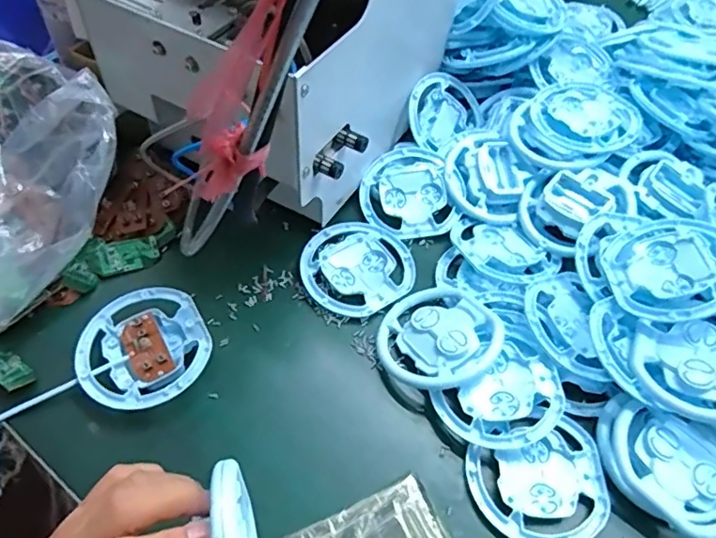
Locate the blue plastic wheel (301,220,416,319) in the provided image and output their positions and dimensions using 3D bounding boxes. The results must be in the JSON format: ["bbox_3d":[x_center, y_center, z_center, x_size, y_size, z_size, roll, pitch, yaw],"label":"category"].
[{"bbox_3d":[-0.001,-0.002,0.540,0.108,0.014,0.101,1,53,-2],"label":"blue plastic wheel"}]

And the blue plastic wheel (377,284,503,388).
[{"bbox_3d":[0.067,0.059,0.485,0.100,0.021,0.100,-12,46,13],"label":"blue plastic wheel"}]

